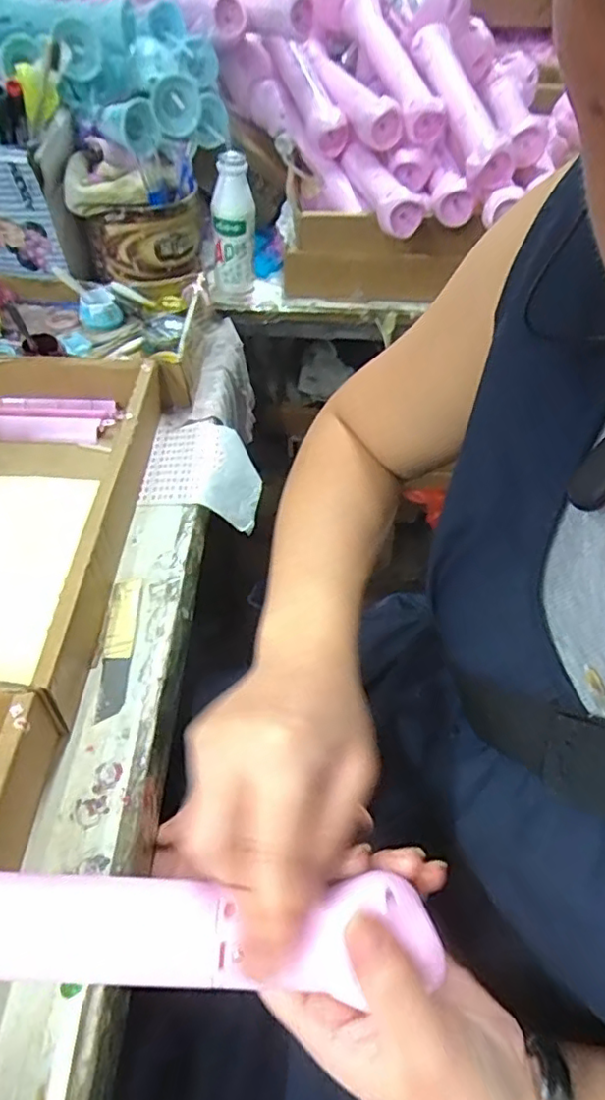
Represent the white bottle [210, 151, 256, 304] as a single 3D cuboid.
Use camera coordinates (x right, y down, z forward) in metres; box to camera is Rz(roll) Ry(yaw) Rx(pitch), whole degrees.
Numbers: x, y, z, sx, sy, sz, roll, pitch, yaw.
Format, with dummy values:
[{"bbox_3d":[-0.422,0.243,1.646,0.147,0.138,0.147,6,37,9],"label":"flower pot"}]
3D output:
[{"bbox_3d":[-0.083,-0.379,0.721,0.053,0.149,0.052,-6,50,-10],"label":"white bottle"}]

